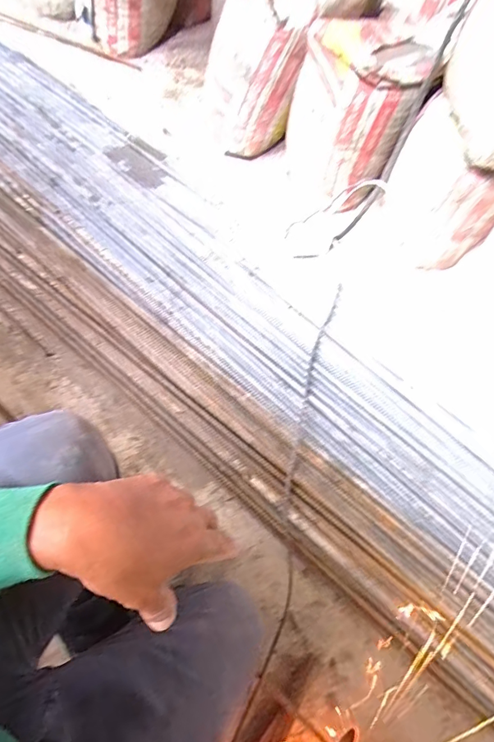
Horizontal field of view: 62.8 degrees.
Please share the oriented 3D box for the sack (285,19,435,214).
[{"bbox_3d":[0.265,-0.654,1.017,0.298,0.325,0.305,4,64,-1],"label":"sack"}]

